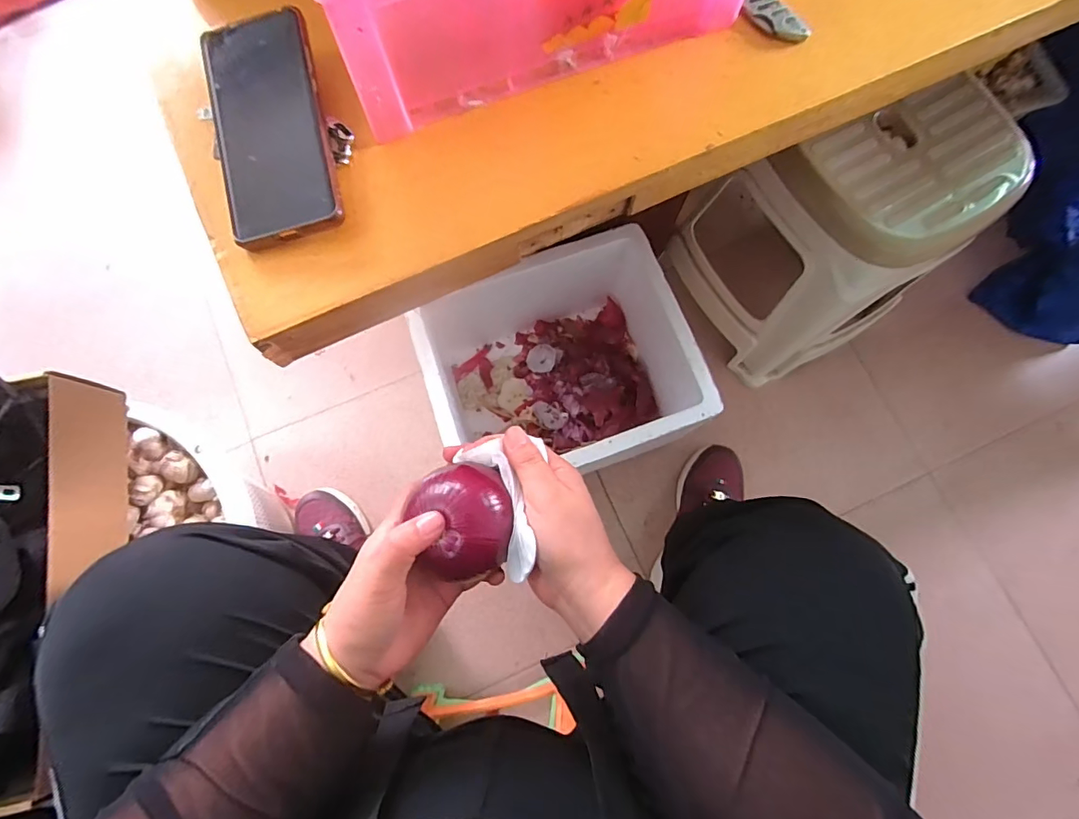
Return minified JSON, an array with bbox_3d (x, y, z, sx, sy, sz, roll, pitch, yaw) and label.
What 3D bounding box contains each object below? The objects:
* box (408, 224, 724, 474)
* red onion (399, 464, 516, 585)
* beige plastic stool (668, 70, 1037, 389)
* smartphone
[{"bbox_3d":[0.028,-0.055,0.710,0.324,0.223,0.289,-17,78,-4],"label":"box"},{"bbox_3d":[-0.051,0.072,0.313,0.065,0.051,0.071,-8,77,-2],"label":"red onion"},{"bbox_3d":[0.395,-0.234,0.689,0.272,0.343,0.272,-27,79,-6],"label":"beige plastic stool"},{"bbox_3d":[-0.183,-0.192,0.323,0.074,0.006,0.158,-13,85,1],"label":"smartphone"}]

